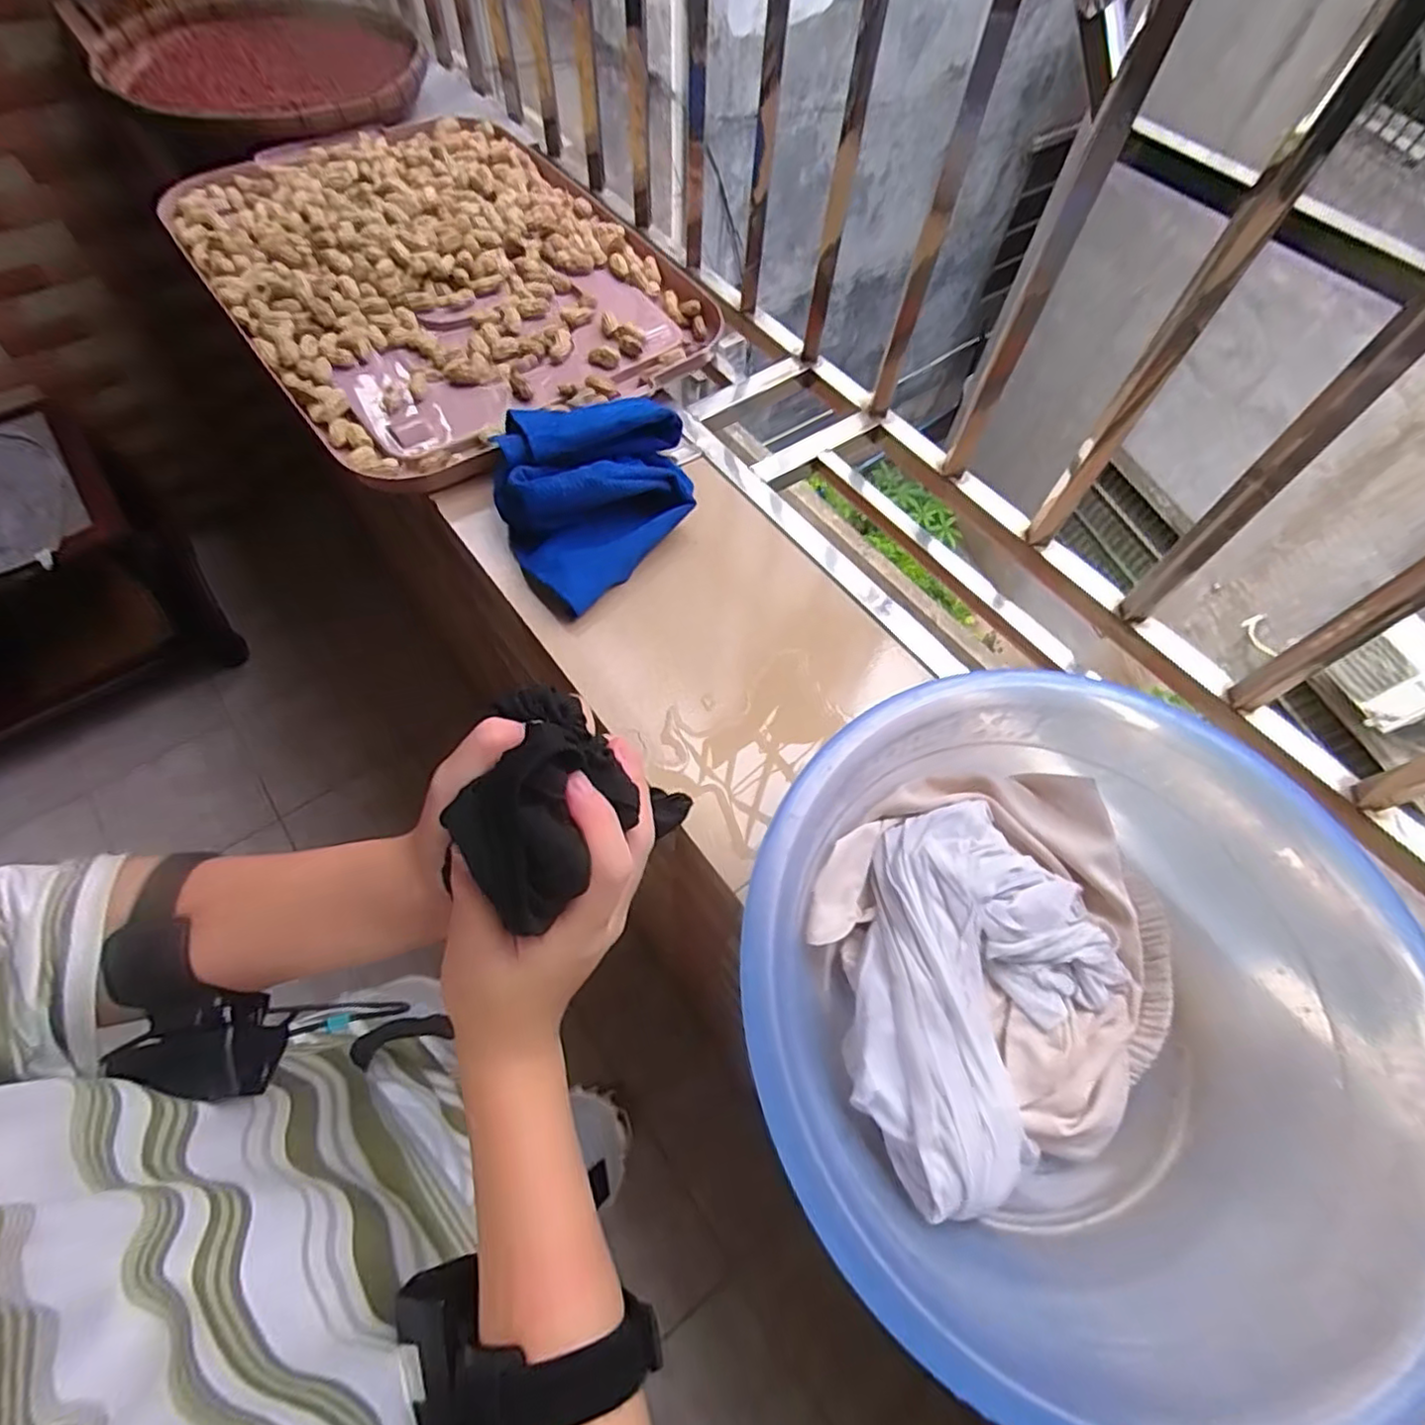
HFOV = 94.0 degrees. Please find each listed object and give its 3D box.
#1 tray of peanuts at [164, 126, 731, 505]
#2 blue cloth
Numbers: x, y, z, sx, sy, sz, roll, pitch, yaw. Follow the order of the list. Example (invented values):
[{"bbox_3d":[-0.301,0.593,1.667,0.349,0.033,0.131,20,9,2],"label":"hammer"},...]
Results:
[{"bbox_3d":[-0.294,-0.483,0.725,0.421,0.042,0.558,-33,68,-19],"label":"tray of peanuts"},{"bbox_3d":[-0.093,-0.182,0.551,0.158,0.055,0.167,-14,63,-11],"label":"blue cloth"}]

